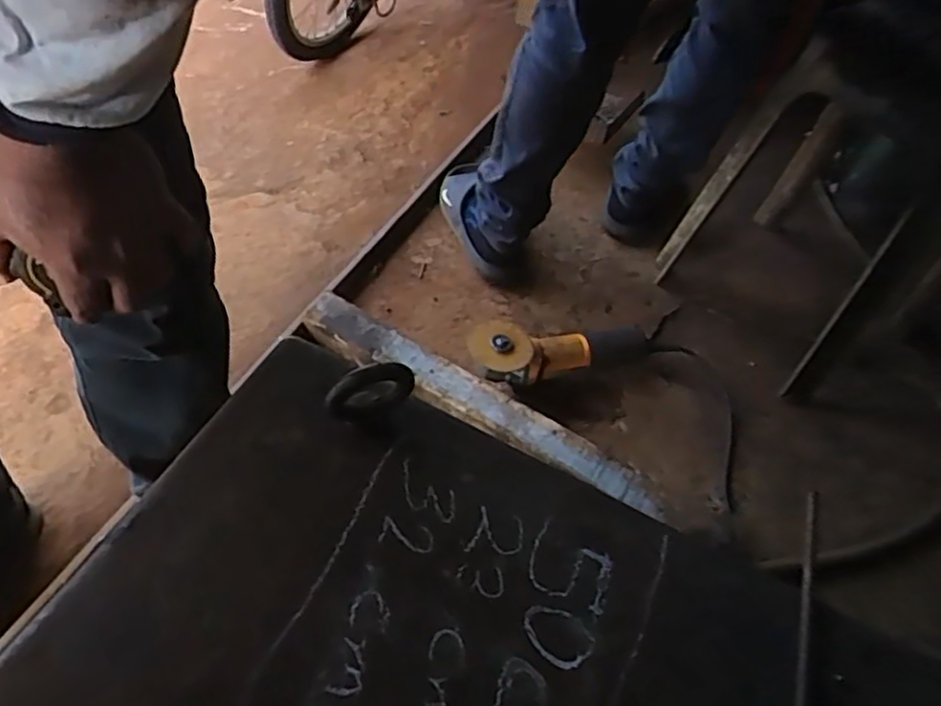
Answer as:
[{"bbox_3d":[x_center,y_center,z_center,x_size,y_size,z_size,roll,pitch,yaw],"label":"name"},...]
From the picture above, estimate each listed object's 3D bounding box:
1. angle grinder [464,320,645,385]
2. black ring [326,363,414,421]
[{"bbox_3d":[0.136,-0.005,1.019,0.320,0.075,0.084,-6,48,-32],"label":"angle grinder"},{"bbox_3d":[-0.044,0.020,0.298,0.038,0.036,0.008,-21,54,-17],"label":"black ring"}]

